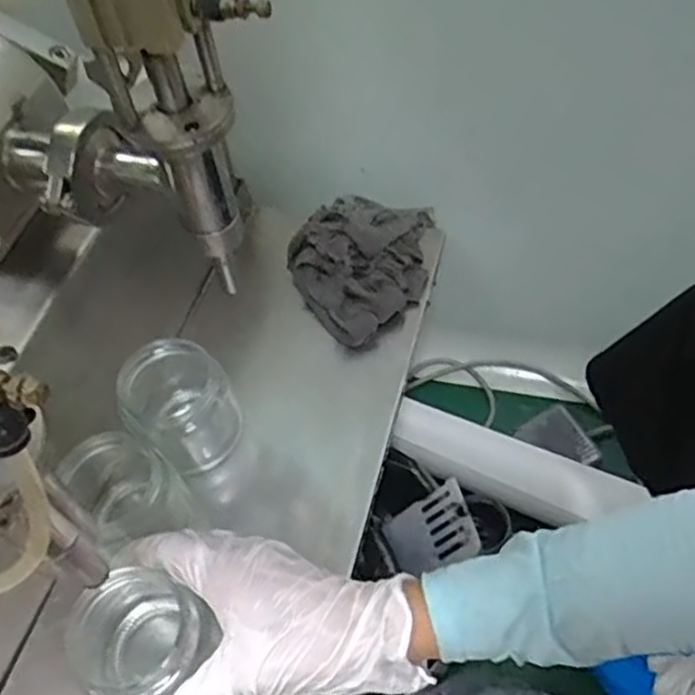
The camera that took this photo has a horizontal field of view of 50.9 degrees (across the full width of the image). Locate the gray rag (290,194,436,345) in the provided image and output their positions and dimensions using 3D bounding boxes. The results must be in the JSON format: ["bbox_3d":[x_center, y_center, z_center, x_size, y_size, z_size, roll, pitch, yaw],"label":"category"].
[{"bbox_3d":[0.011,-0.064,0.534,0.106,0.047,0.127,-1,54,4],"label":"gray rag"}]

